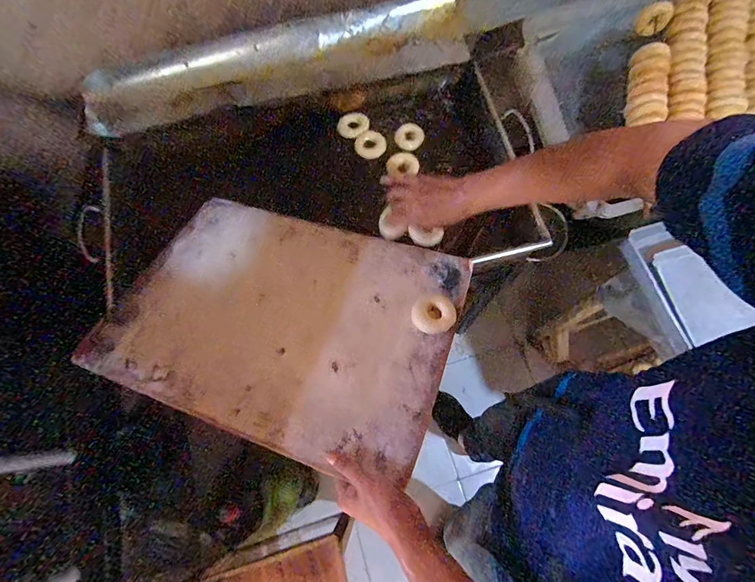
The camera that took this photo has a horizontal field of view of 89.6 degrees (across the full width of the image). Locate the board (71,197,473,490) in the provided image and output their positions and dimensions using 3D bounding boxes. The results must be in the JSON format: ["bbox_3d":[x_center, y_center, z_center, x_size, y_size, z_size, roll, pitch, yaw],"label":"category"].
[{"bbox_3d":[-0.170,0.033,0.677,0.587,0.018,0.414,17,60,14],"label":"board"}]

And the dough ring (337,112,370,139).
[{"bbox_3d":[-0.057,-0.399,0.911,0.075,0.015,0.067,2,73,2],"label":"dough ring"}]

